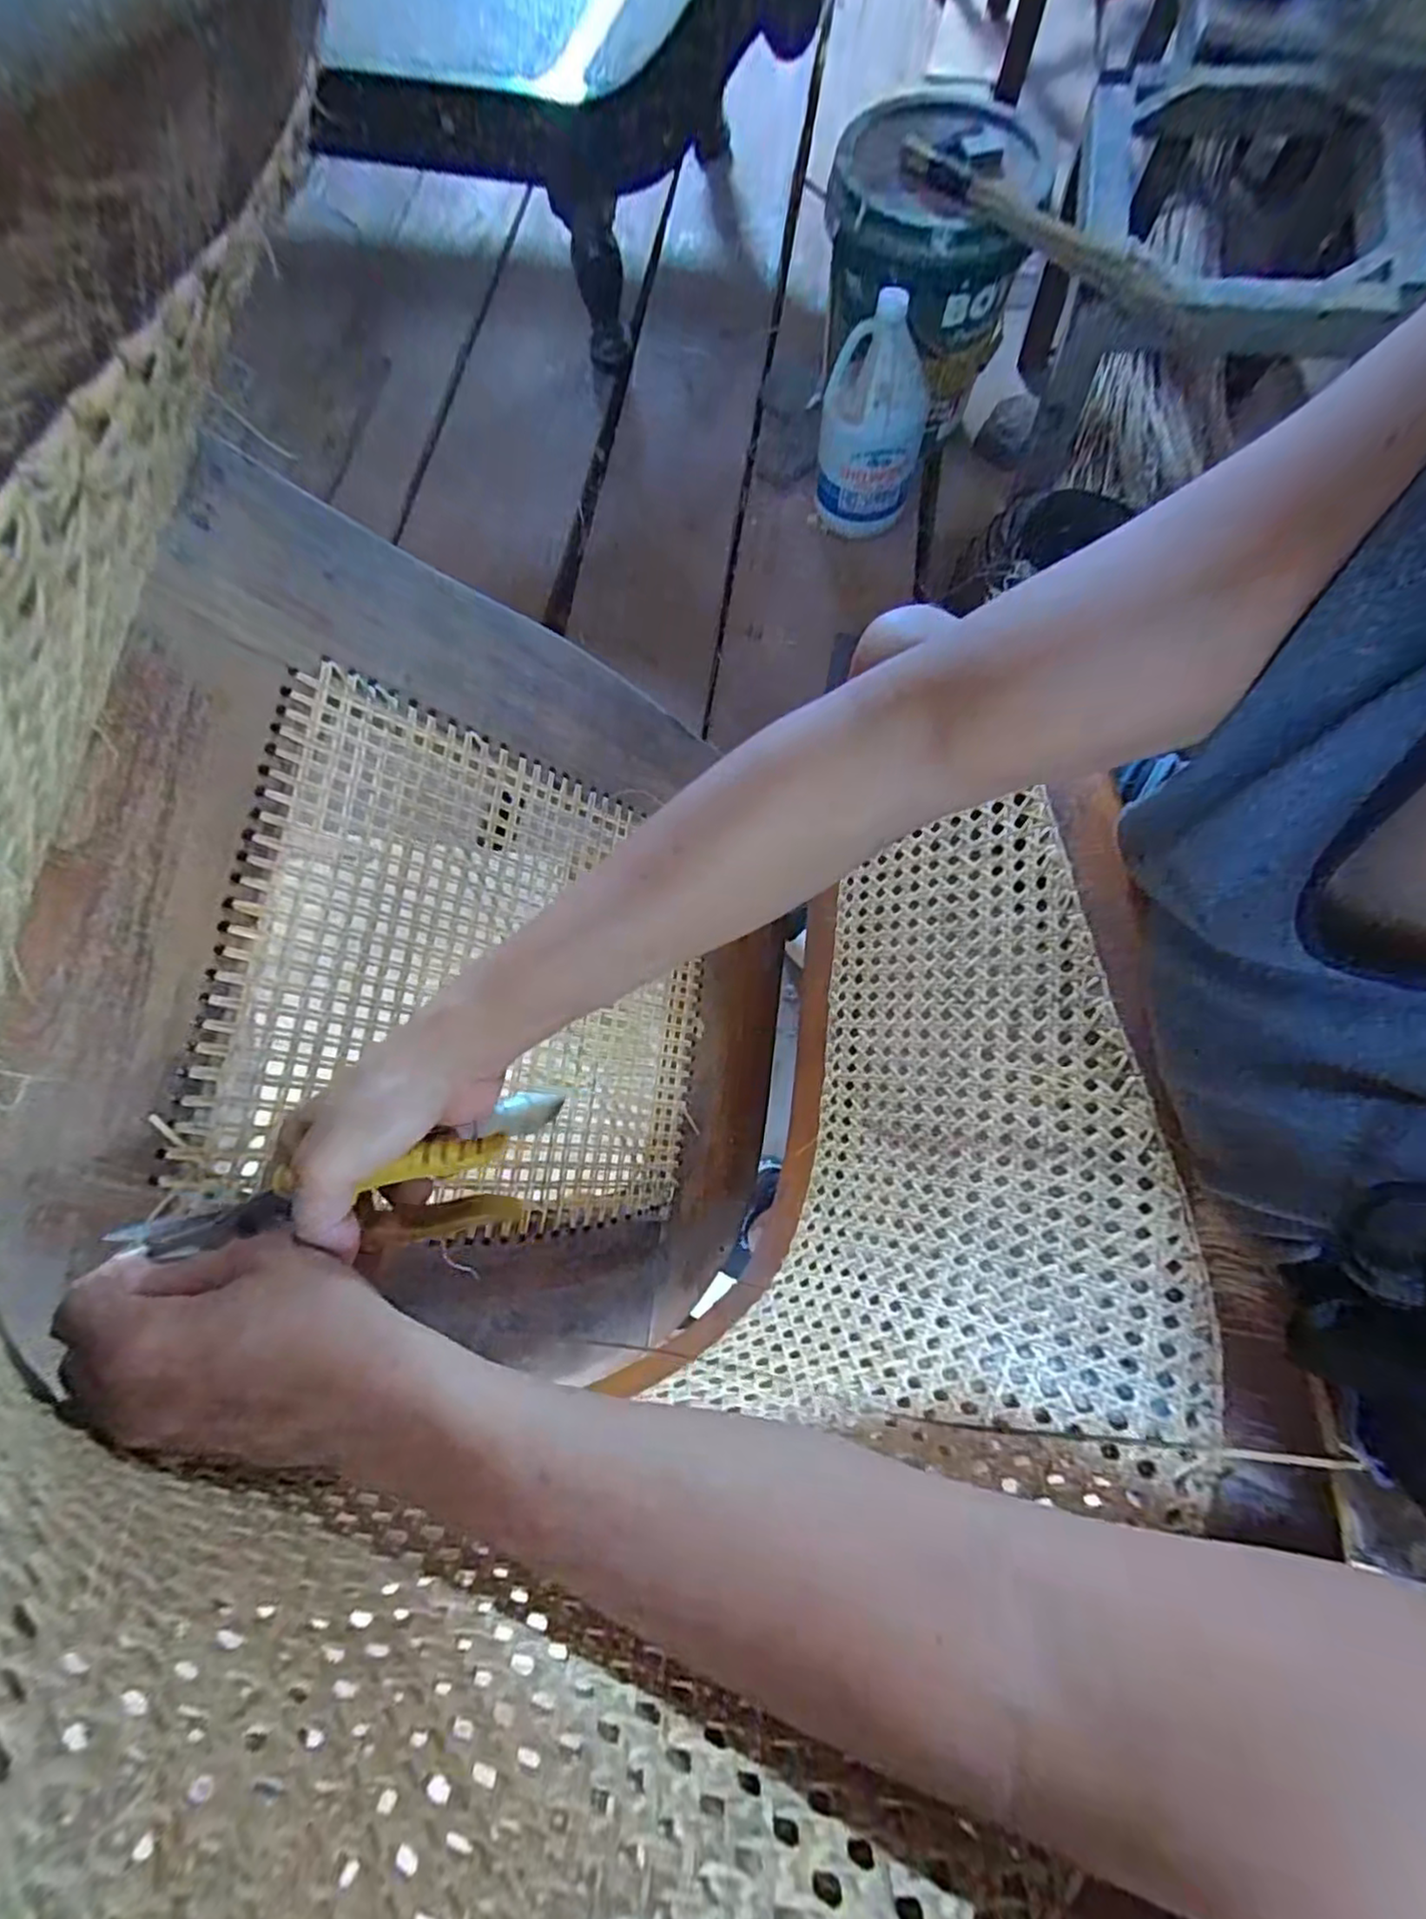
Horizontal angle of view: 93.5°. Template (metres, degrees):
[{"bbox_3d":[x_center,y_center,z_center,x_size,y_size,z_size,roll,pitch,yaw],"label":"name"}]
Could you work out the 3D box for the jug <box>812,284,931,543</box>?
[{"bbox_3d":[0.247,-0.817,1.021,0.154,0.291,0.152,16,74,5],"label":"jug"}]

